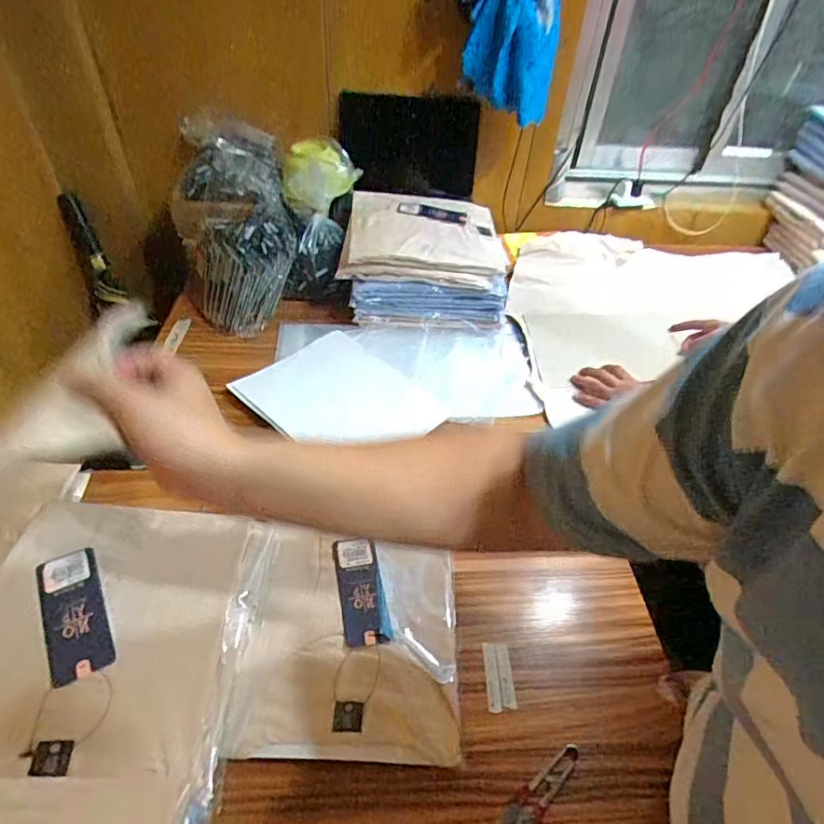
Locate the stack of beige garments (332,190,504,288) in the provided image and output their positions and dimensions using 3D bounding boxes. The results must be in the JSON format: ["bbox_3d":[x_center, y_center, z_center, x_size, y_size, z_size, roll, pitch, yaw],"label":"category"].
[{"bbox_3d":[0.023,-0.297,0.911,0.262,0.072,0.207,4,44,-1],"label":"stack of beige garments"}]

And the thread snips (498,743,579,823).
[{"bbox_3d":[0.113,0.326,0.462,0.095,0.004,0.026,-28,53,-29],"label":"thread snips"}]

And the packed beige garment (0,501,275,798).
[{"bbox_3d":[-0.258,0.185,0.469,0.216,0.043,0.228,4,44,-1],"label":"packed beige garment"}]

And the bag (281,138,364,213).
[{"bbox_3d":[-0.152,-0.404,0.916,0.130,0.091,0.106,-8,45,-13],"label":"bag"}]

